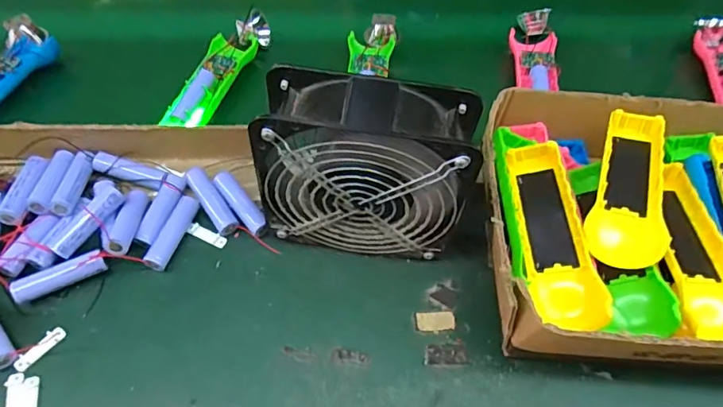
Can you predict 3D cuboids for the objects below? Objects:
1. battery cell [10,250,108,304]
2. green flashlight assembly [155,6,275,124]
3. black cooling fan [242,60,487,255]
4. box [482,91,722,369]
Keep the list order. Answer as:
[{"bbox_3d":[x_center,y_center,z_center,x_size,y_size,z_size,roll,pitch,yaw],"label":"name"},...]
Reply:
[{"bbox_3d":[-0.234,0.058,0.389,0.066,0.020,0.019,-23,59,-17],"label":"battery cell"},{"bbox_3d":[-0.146,-0.142,0.522,0.052,0.023,0.177,12,56,7],"label":"green flashlight assembly"},{"bbox_3d":[0.003,-0.021,0.373,0.144,0.150,0.063,7,55,3],"label":"black cooling fan"},{"bbox_3d":[0.306,0.022,0.394,0.422,0.096,0.222,3,55,0],"label":"box"}]

